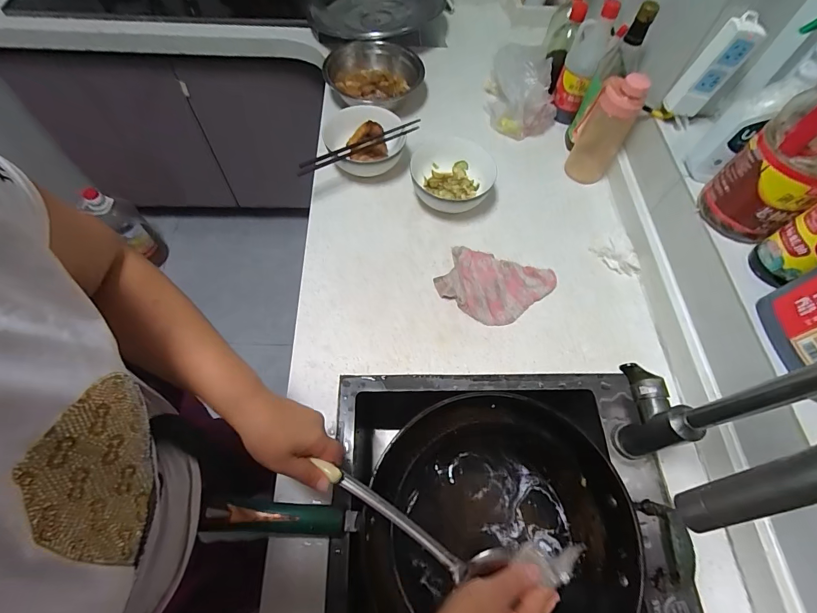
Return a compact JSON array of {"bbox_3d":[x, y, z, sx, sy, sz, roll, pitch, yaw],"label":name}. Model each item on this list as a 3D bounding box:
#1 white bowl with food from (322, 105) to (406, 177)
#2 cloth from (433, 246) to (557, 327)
[{"bbox_3d":[-0.081,-0.302,0.725,0.142,0.069,0.154,1,64,-1],"label":"white bowl with food"},{"bbox_3d":[0.140,-0.031,0.633,0.179,0.034,0.122,18,64,7],"label":"cloth"}]

